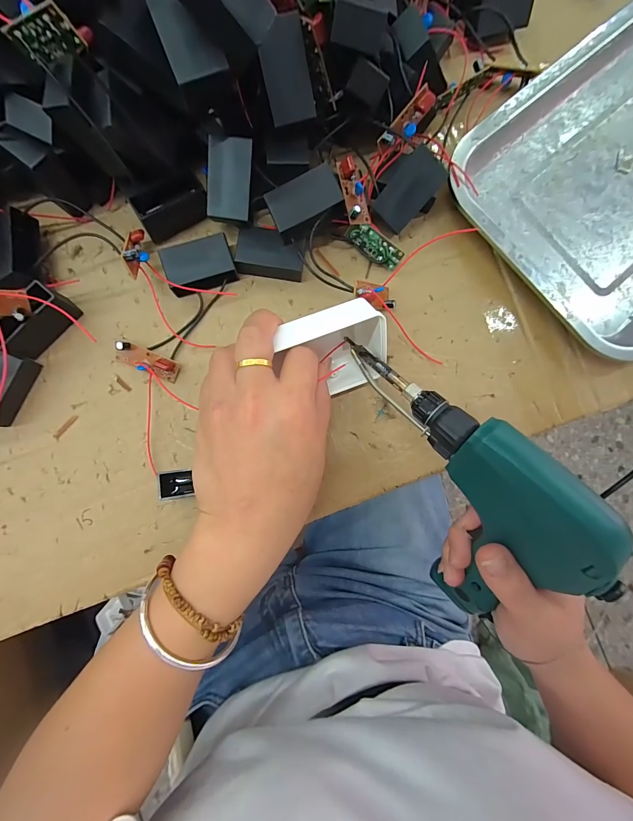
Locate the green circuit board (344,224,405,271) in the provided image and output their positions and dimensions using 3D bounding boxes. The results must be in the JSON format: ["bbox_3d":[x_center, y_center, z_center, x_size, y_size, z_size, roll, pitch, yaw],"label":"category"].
[{"bbox_3d":[0.043,-0.121,0.245,0.044,0.019,0.004,35,40,-8],"label":"green circuit board"}]

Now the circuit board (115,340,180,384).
[{"bbox_3d":[-0.120,-0.035,0.232,0.045,0.013,0.015,22,84,0],"label":"circuit board"}]

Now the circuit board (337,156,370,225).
[{"bbox_3d":[0.026,-0.153,0.231,0.016,0.012,0.042,-12,85,-4],"label":"circuit board"}]

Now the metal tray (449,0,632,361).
[{"bbox_3d":[0.261,-0.193,0.260,0.298,0.021,0.206,-41,88,-5],"label":"metal tray"}]

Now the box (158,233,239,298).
[{"bbox_3d":[-0.082,-0.102,0.237,0.047,0.019,0.031,-18,86,-4],"label":"box"}]

